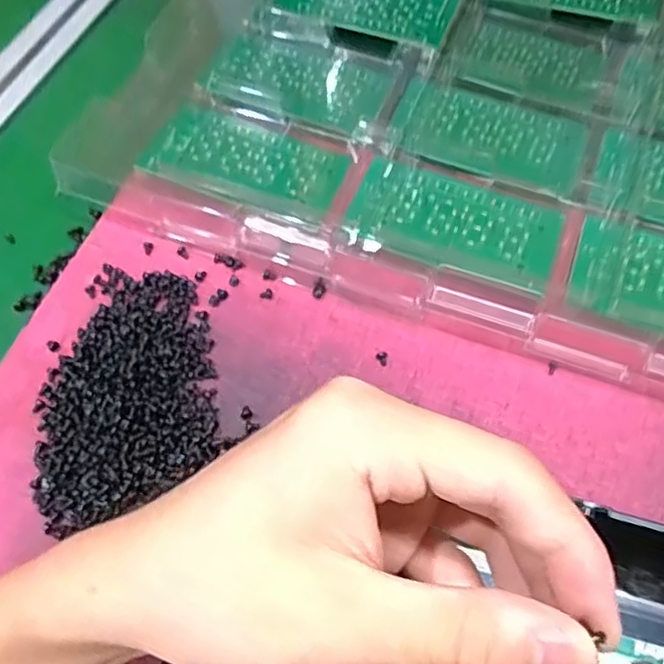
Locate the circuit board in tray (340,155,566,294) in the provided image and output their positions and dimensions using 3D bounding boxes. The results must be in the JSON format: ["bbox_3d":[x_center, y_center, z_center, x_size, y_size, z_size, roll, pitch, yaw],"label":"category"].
[{"bbox_3d":[0.062,-0.058,0.339,0.106,0.010,0.058,19,64,10],"label":"circuit board in tray"}]

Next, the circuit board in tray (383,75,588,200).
[{"bbox_3d":[0.088,-0.113,0.371,0.104,0.006,0.062,18,64,10],"label":"circuit board in tray"}]

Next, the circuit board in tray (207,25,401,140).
[{"bbox_3d":[-0.017,-0.148,0.389,0.101,0.012,0.060,20,65,10],"label":"circuit board in tray"}]

